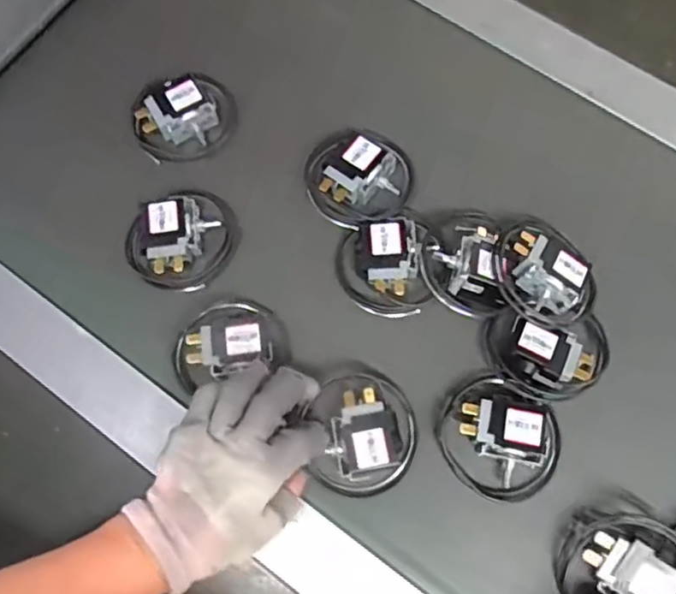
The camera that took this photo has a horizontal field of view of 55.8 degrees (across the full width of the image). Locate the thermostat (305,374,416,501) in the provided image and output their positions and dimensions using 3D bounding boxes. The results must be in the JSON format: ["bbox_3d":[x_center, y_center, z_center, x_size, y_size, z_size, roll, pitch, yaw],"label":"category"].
[{"bbox_3d":[0.017,0.096,0.440,0.072,0.026,0.078,0,72,1],"label":"thermostat"}]

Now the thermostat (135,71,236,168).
[{"bbox_3d":[-0.122,-0.147,0.524,0.078,0.042,0.063,-8,72,-2],"label":"thermostat"}]

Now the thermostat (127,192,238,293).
[{"bbox_3d":[-0.117,-0.043,0.486,0.083,0.024,0.072,-37,76,-9],"label":"thermostat"}]

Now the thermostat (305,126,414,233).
[{"bbox_3d":[0.016,-0.094,0.496,0.082,0.026,0.076,25,76,8],"label":"thermostat"}]

